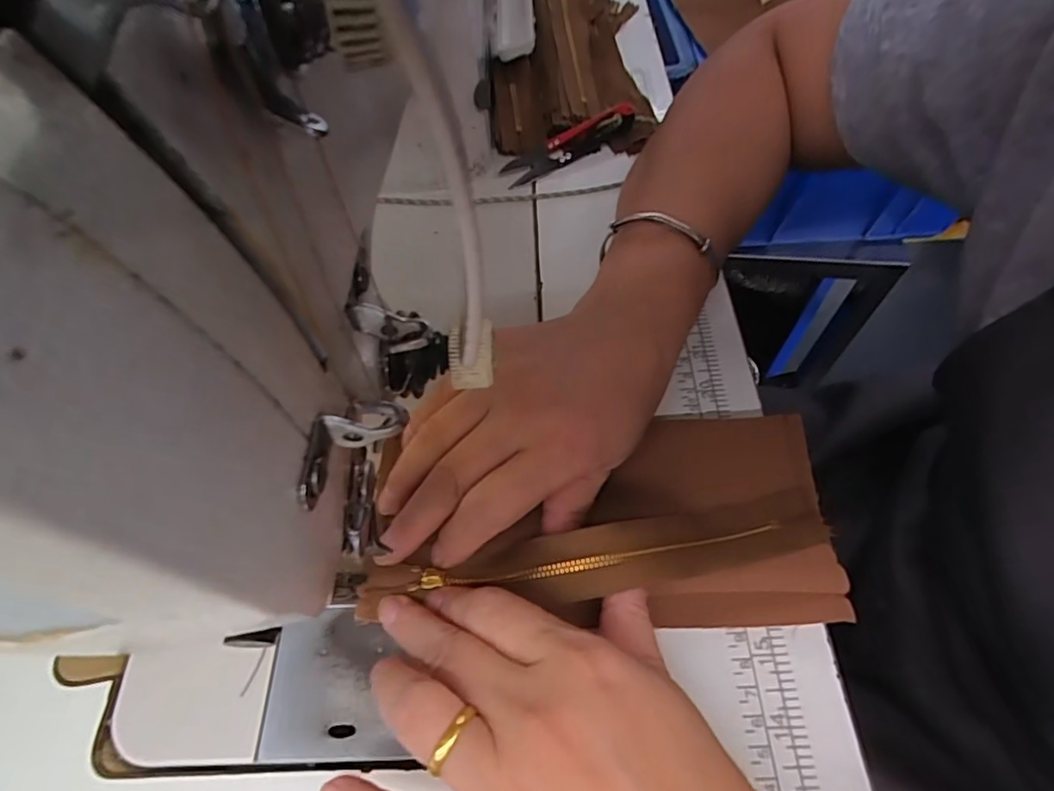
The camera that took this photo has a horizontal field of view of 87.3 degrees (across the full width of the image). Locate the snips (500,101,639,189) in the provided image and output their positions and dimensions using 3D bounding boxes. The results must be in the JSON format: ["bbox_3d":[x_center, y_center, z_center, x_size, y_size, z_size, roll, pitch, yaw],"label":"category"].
[{"bbox_3d":[0.032,-0.181,0.396,0.105,0.020,0.021,-26,61,-14],"label":"snips"}]

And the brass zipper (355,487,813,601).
[{"bbox_3d":[0.034,0.068,0.237,0.203,0.026,0.032,-8,59,-4],"label":"brass zipper"}]

